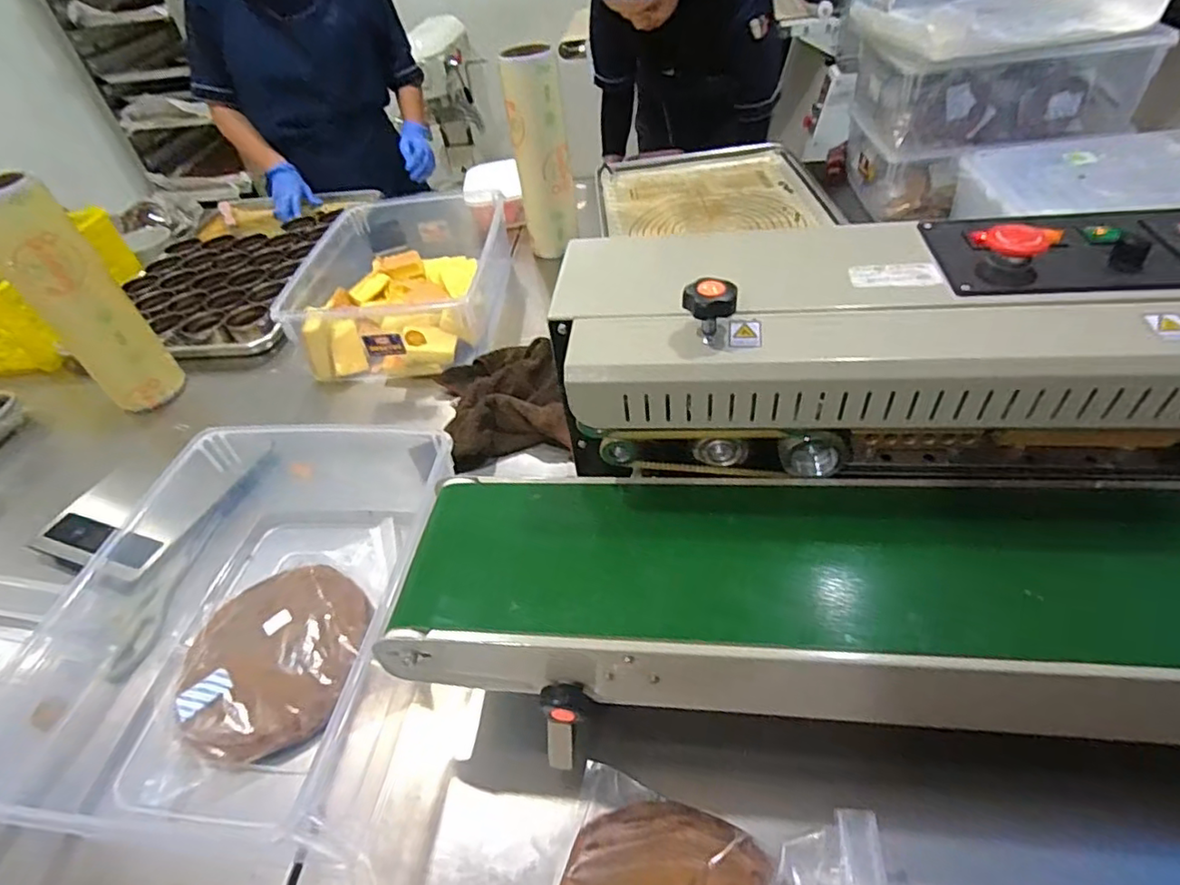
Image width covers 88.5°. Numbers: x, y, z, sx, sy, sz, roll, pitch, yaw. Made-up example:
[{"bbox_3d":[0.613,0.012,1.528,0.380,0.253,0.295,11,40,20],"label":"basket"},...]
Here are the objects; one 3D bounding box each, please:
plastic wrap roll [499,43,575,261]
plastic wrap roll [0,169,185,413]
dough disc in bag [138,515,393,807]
[{"bbox_3d":[-0.079,-0.474,1.014,0.095,0.299,0.100,-8,44,1],"label":"plastic wrap roll"},{"bbox_3d":[-0.665,-0.187,0.790,0.093,0.289,0.079,-38,51,-27],"label":"plastic wrap roll"},{"bbox_3d":[-0.290,0.188,0.571,0.213,0.048,0.214,-18,47,-10],"label":"dough disc in bag"}]

